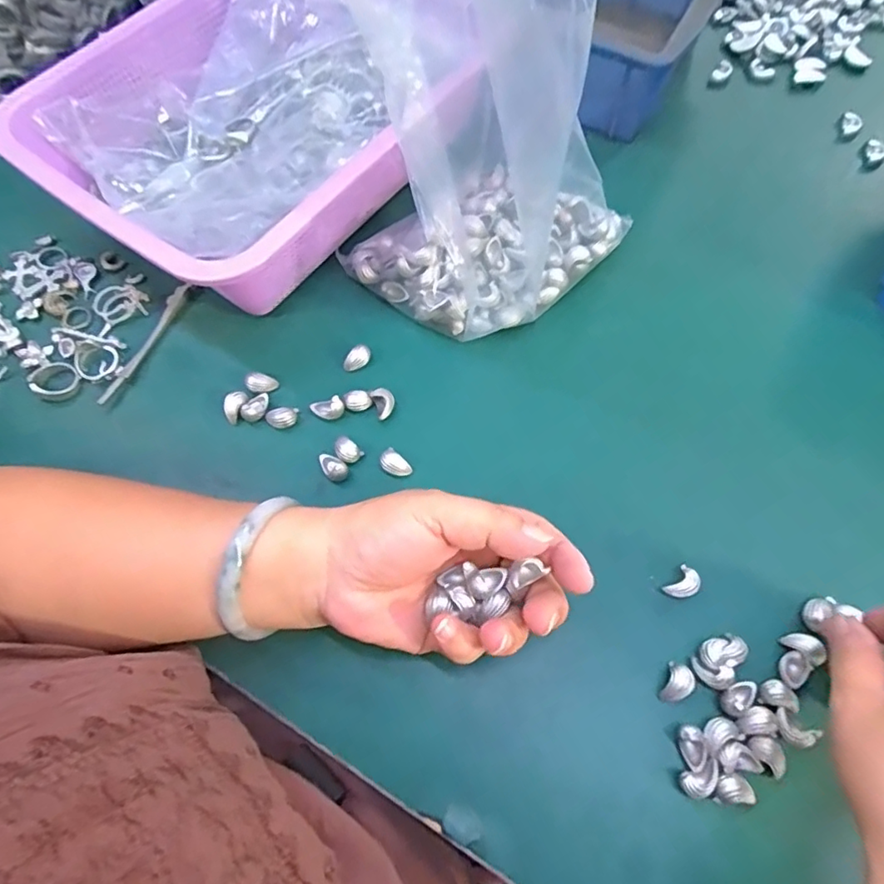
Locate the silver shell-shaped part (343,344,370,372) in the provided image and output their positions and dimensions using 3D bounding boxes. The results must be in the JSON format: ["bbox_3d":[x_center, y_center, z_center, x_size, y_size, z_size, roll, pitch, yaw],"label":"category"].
[{"bbox_3d":[-0.055,-0.054,0.365,0.019,0.011,0.012,-29,68,-11],"label":"silver shell-shaped part"}]

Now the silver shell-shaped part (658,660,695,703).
[{"bbox_3d":[0.118,0.122,0.284,0.012,0.008,0.019,25,69,12],"label":"silver shell-shaped part"}]

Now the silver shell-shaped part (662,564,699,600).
[{"bbox_3d":[0.129,0.077,0.304,0.018,0.009,0.013,-42,71,-16],"label":"silver shell-shaped part"}]

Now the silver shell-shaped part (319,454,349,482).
[{"bbox_3d":[-0.064,0.014,0.334,0.013,0.010,0.018,-30,69,-12],"label":"silver shell-shaped part"}]

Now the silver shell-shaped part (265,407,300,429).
[{"bbox_3d":[-0.098,-0.014,0.347,0.019,0.010,0.013,-18,67,-7],"label":"silver shell-shaped part"}]

